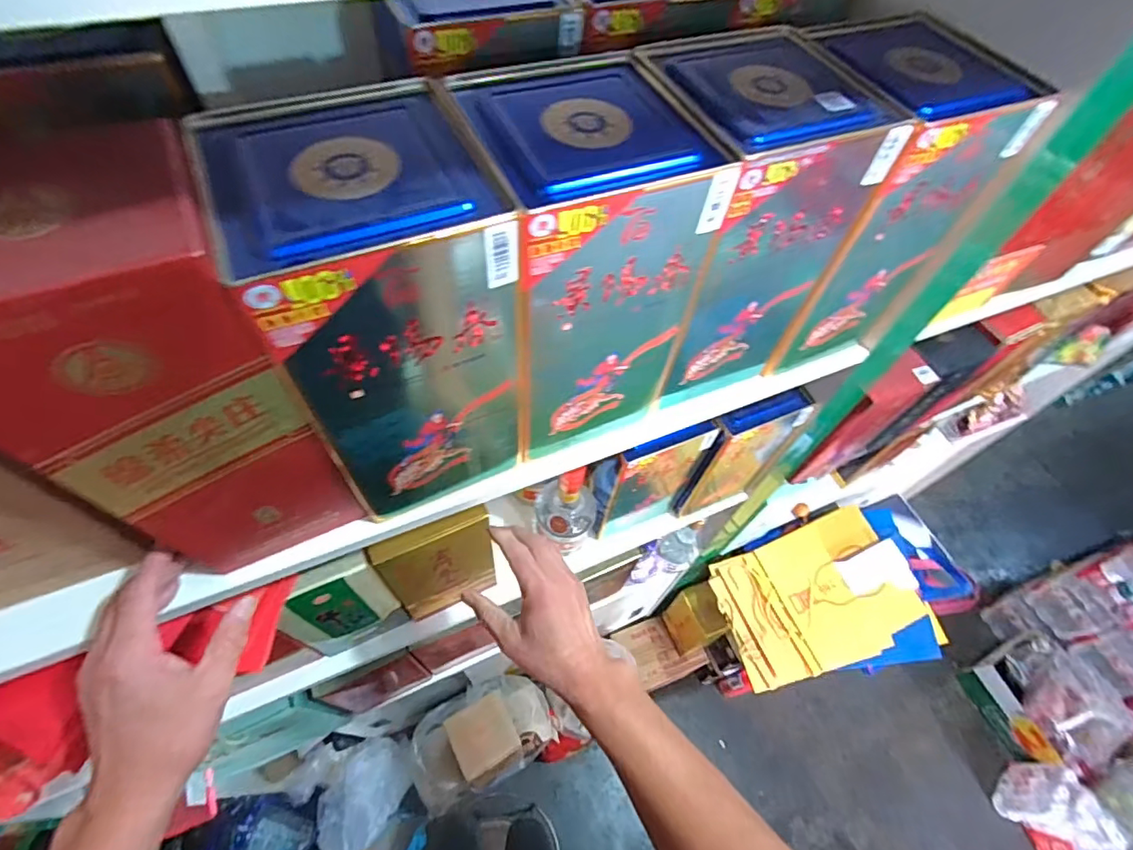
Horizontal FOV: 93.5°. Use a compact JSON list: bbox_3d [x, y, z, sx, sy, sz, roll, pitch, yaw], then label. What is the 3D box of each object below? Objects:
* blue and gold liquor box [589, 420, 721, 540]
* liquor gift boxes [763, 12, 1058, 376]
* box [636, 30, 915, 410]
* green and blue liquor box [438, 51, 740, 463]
[{"bbox_3d":[0.112,0.068,0.791,0.146,0.278,0.081,-17,60,-15],"label":"blue and gold liquor box"},{"bbox_3d":[0.271,-0.198,0.500,0.150,0.253,0.125,-18,60,-16],"label":"liquor gift boxes"},{"bbox_3d":[0.130,-0.155,0.468,0.144,0.264,0.132,-20,61,-17],"label":"box"},{"bbox_3d":[0.003,-0.115,0.432,0.141,0.256,0.145,-20,61,-17],"label":"green and blue liquor box"}]

